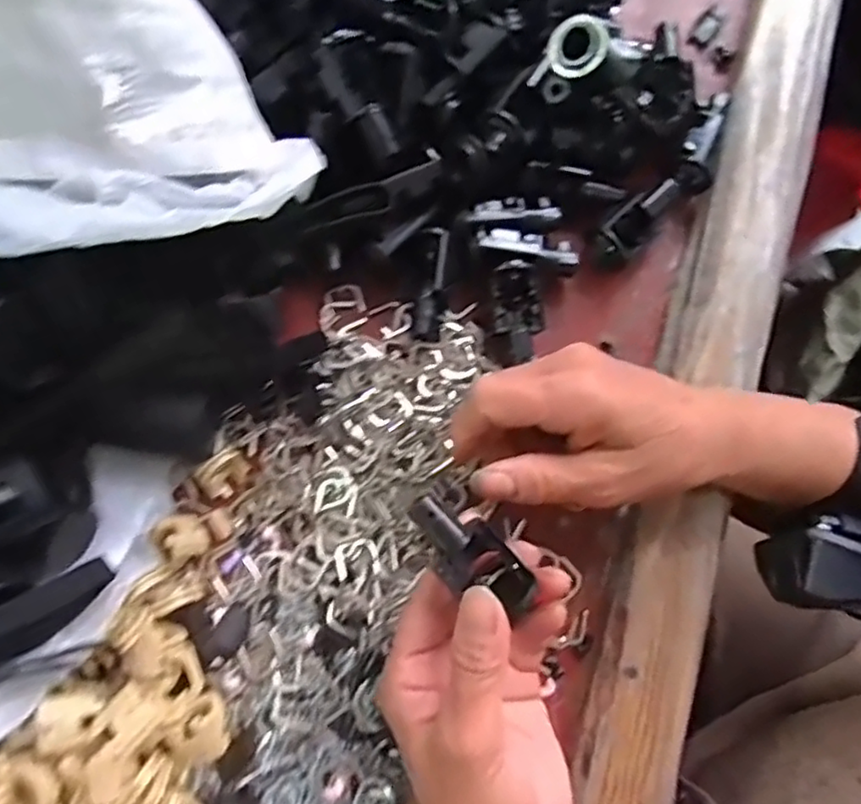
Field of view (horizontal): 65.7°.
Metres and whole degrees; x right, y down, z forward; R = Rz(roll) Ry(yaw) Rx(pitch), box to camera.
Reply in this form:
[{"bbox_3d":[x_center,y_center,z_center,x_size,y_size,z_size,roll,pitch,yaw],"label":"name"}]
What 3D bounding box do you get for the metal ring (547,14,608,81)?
[{"bbox_3d":[0.069,-0.163,0.308,0.026,0.010,0.021,-13,90,35],"label":"metal ring"}]

